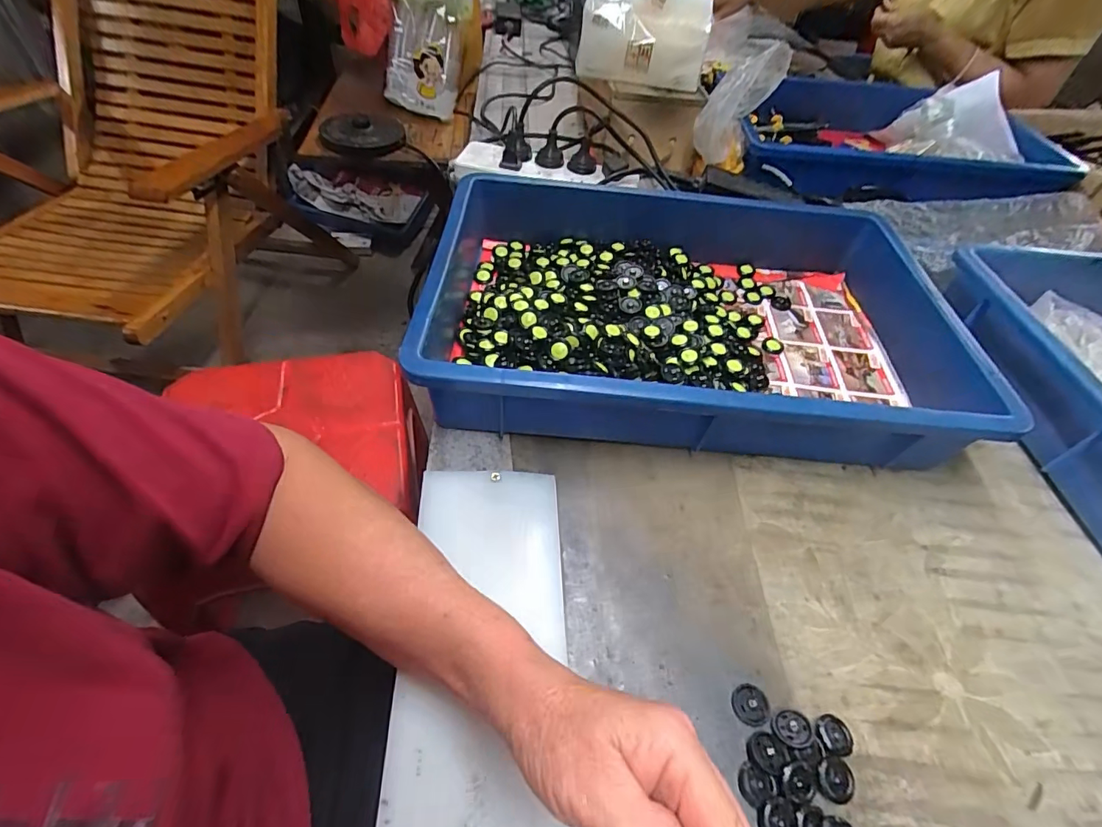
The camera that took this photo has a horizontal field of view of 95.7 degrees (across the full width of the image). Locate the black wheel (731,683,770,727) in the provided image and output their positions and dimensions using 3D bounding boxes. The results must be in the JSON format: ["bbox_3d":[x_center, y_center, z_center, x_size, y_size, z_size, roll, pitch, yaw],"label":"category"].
[{"bbox_3d":[0.113,0.163,0.279,0.021,0.004,0.021,3,48,-3],"label":"black wheel"}]

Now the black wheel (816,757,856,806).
[{"bbox_3d":[0.148,0.191,0.259,0.020,0.004,0.019,3,48,-3],"label":"black wheel"}]

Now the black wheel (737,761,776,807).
[{"bbox_3d":[0.105,0.190,0.254,0.018,0.004,0.017,3,48,-3],"label":"black wheel"}]

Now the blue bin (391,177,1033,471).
[{"bbox_3d":[0.115,-0.090,0.454,0.428,0.088,0.290,5,48,-2],"label":"blue bin"}]

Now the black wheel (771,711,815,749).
[{"bbox_3d":[0.132,0.172,0.272,0.021,0.004,0.018,-8,50,-13],"label":"black wheel"}]

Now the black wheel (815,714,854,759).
[{"bbox_3d":[0.154,0.176,0.273,0.018,0.006,0.019,3,48,-3],"label":"black wheel"}]

